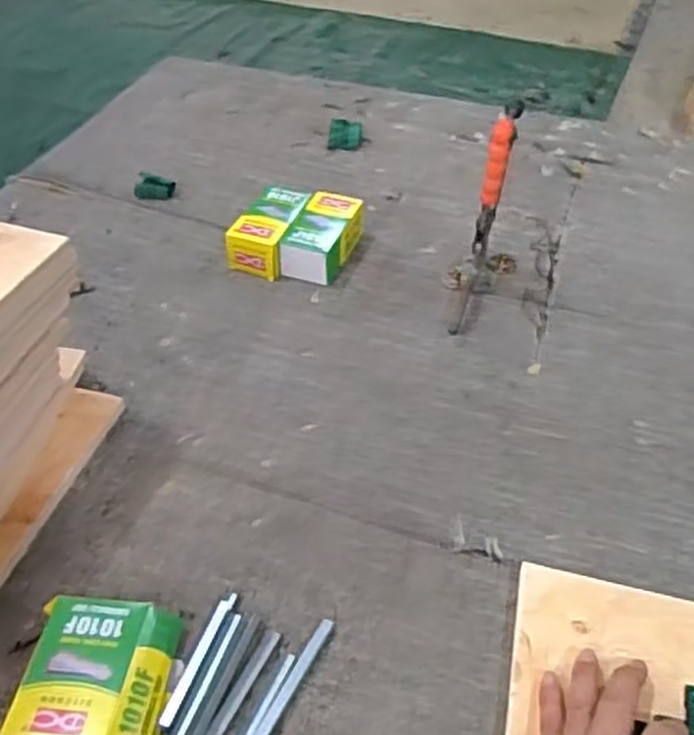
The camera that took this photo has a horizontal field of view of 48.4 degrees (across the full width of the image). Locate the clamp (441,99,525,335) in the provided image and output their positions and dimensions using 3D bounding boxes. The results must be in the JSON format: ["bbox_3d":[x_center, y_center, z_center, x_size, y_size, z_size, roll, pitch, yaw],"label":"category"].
[{"bbox_3d":[0.151,-0.167,0.853,0.076,0.206,0.170,13,46,14],"label":"clamp"}]

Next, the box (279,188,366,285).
[{"bbox_3d":[-0.028,-0.158,0.956,0.071,0.051,0.130,13,46,13],"label":"box"}]

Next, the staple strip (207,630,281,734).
[{"bbox_3d":[-0.078,0.240,0.576,0.012,0.004,0.101,19,48,19],"label":"staple strip"}]

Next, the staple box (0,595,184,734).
[{"bbox_3d":[-0.184,0.226,0.571,0.101,0.033,0.113,4,45,4],"label":"staple box"}]

